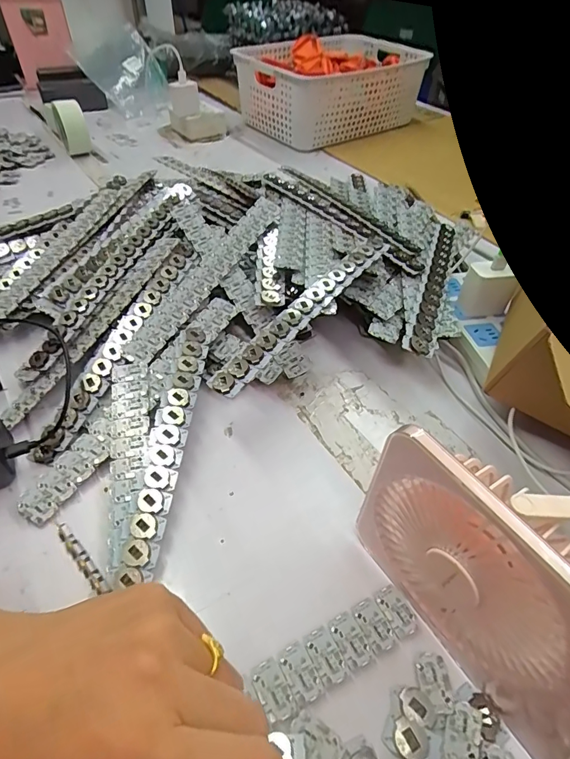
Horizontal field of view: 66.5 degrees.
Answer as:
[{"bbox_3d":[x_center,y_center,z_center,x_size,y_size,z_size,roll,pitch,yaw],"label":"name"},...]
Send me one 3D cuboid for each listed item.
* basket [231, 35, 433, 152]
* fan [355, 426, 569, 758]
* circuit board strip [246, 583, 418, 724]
[{"bbox_3d":[0.092,-0.582,0.886,0.327,0.135,0.245,-29,54,-28],"label":"basket"},{"bbox_3d":[0.145,0.107,0.242,0.102,0.134,0.183,-26,53,-24],"label":"fan"},{"bbox_3d":[0.033,0.166,0.267,0.107,0.004,0.032,-21,51,-20],"label":"circuit board strip"}]

